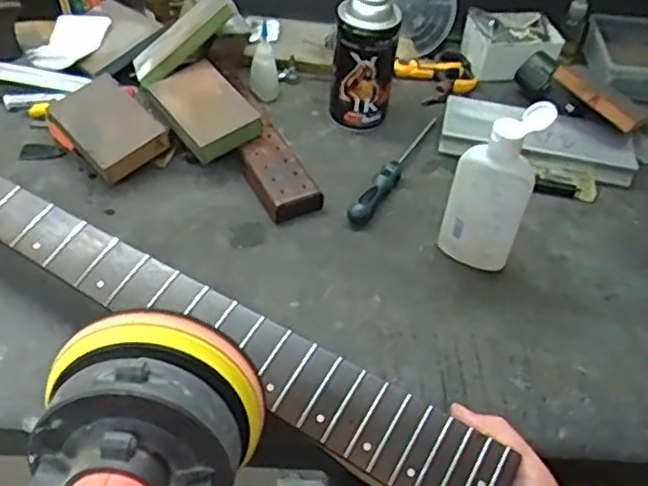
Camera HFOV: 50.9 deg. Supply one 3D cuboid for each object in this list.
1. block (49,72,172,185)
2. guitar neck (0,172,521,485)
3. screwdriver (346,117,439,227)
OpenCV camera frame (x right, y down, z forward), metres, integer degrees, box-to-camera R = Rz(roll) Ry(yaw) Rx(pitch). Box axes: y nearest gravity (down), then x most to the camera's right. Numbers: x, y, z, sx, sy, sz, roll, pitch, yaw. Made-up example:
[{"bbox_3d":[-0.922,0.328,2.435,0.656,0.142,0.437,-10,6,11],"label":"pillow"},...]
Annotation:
[{"bbox_3d":[-0.206,-0.113,0.651,0.108,0.027,0.073,40,69,21],"label":"block"},{"bbox_3d":[-0.166,0.018,0.526,0.647,0.031,0.075,27,49,15],"label":"guitar neck"},{"bbox_3d":[0.073,-0.077,0.682,0.020,0.020,0.175,25,48,17],"label":"screwdriver"}]

